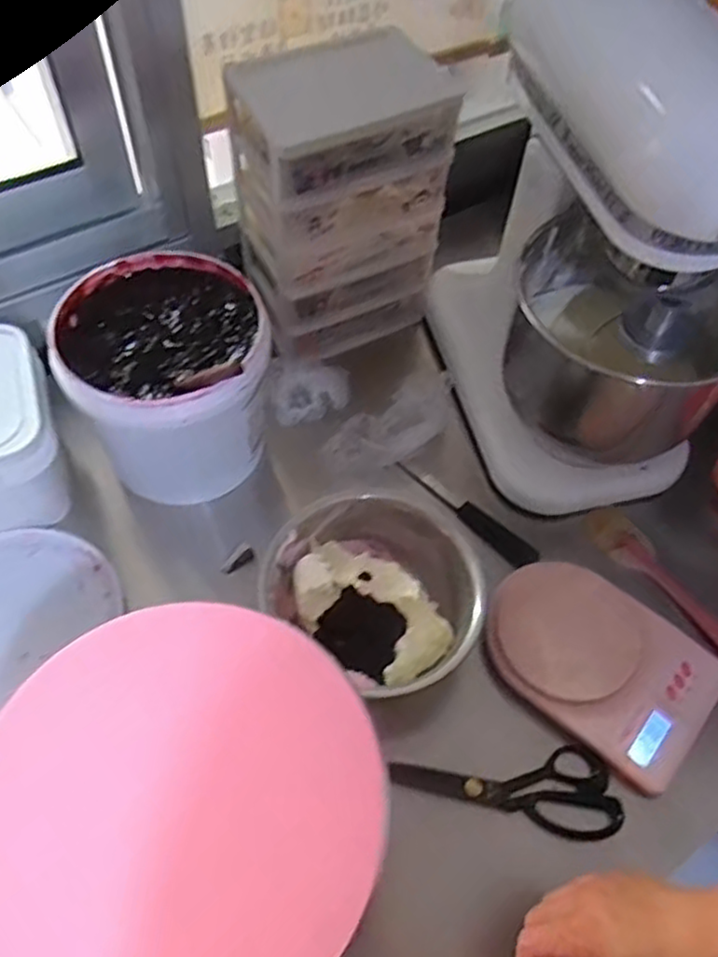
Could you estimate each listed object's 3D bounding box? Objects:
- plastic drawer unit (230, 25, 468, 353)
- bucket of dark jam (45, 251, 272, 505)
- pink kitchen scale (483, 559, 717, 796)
[{"bbox_3d":[-0.019,-0.302,0.802,0.187,0.317,0.139,-24,61,-17],"label":"plastic drawer unit"},{"bbox_3d":[-0.191,-0.098,0.750,0.189,0.181,0.194,1,57,-2],"label":"bucket of dark jam"},{"bbox_3d":[0.225,0.166,0.676,0.208,0.032,0.144,36,62,19],"label":"pink kitchen scale"}]

